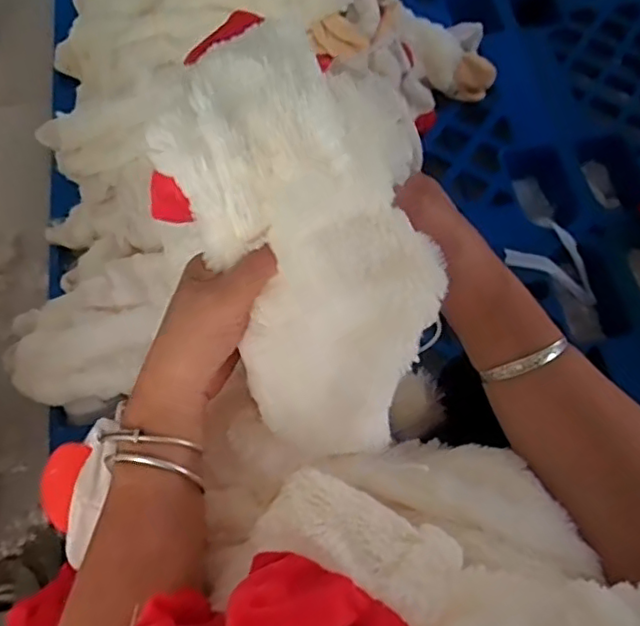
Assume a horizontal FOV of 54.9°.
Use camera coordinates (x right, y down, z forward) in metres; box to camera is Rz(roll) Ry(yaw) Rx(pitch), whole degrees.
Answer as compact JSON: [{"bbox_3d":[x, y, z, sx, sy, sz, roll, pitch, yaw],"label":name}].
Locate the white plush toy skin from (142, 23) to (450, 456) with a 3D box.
[{"bbox_3d":[0.004,-0.048,0.382,0.150,0.124,0.218,-23,67,-10],"label":"white plush toy skin"}]

